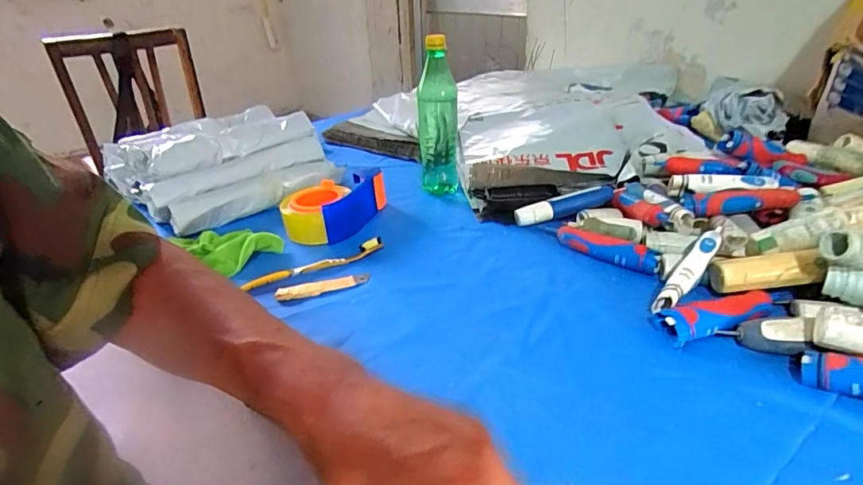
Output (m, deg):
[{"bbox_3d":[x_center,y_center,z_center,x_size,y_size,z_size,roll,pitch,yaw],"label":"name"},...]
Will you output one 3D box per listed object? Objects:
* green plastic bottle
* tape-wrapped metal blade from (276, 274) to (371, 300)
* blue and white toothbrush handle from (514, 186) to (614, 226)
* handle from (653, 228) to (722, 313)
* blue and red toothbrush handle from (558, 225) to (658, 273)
[{"bbox_3d":[0.011,-0.201,0.740,0.064,0.231,0.056,-2,30,0],"label":"green plastic bottle"},{"bbox_3d":[-0.130,0.051,0.554,0.110,0.005,0.022,-10,31,-13],"label":"tape-wrapped metal blade"},{"bbox_3d":[0.191,-0.052,0.658,0.142,0.026,0.031,-15,30,0],"label":"blue and white toothbrush handle"},{"bbox_3d":[0.278,0.027,0.494,0.128,0.034,0.024,-42,46,-23],"label":"handle"},{"bbox_3d":[0.217,0.007,0.579,0.128,0.031,0.033,23,38,36],"label":"blue and red toothbrush handle"}]

